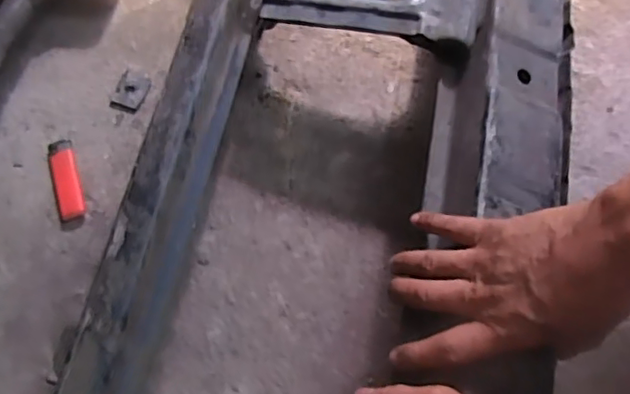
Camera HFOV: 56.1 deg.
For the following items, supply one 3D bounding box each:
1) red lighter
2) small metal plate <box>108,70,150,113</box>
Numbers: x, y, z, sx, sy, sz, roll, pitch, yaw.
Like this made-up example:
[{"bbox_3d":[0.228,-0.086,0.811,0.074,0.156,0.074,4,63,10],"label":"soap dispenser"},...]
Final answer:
[{"bbox_3d":[-0.237,-0.018,0.561,0.025,0.009,0.077,-17,73,-5],"label":"red lighter"},{"bbox_3d":[-0.185,-0.105,0.595,0.031,0.006,0.043,17,73,6],"label":"small metal plate"}]

